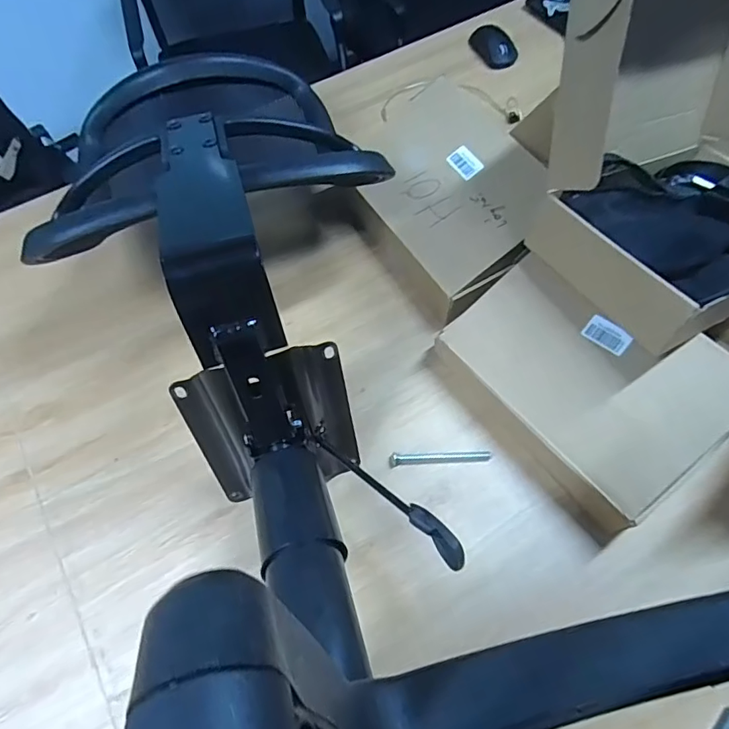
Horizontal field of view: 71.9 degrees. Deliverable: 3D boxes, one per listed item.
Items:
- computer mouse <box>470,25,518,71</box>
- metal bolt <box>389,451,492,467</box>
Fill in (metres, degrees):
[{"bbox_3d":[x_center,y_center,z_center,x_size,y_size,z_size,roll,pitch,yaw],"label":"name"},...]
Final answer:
[{"bbox_3d":[0.251,-0.610,0.969,0.068,0.030,0.116,-26,66,-11],"label":"computer mouse"},{"bbox_3d":[0.092,0.113,0.611,0.122,0.010,0.014,-4,64,-1],"label":"metal bolt"}]

